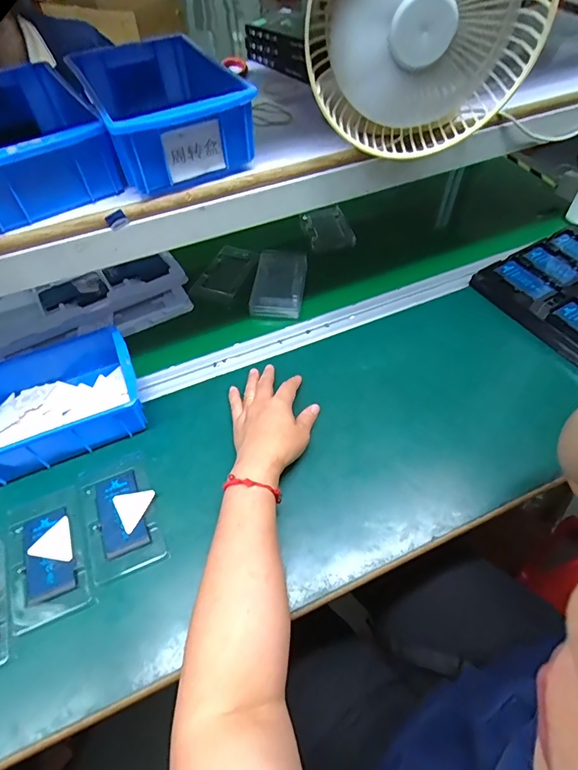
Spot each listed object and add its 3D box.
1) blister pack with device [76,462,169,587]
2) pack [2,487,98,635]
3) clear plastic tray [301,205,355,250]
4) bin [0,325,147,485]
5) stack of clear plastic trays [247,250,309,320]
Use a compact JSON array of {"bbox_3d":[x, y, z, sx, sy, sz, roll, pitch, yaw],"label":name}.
[{"bbox_3d":[-0.180,0.143,0.446,0.075,0.015,0.110,-21,55,-13],"label":"blister pack with device"},{"bbox_3d":[-0.247,0.175,0.428,0.076,0.011,0.124,-22,55,-13],"label":"pack"},{"bbox_3d":[0.069,-0.280,0.749,0.075,0.018,0.112,-7,53,-3],"label":"clear plastic tray"},{"bbox_3d":[-0.283,0.016,0.503,0.196,0.065,0.149,-21,55,-13],"label":"bin"},{"bbox_3d":[-0.015,-0.158,0.655,0.076,0.036,0.126,4,53,6],"label":"stack of clear plastic trays"}]

